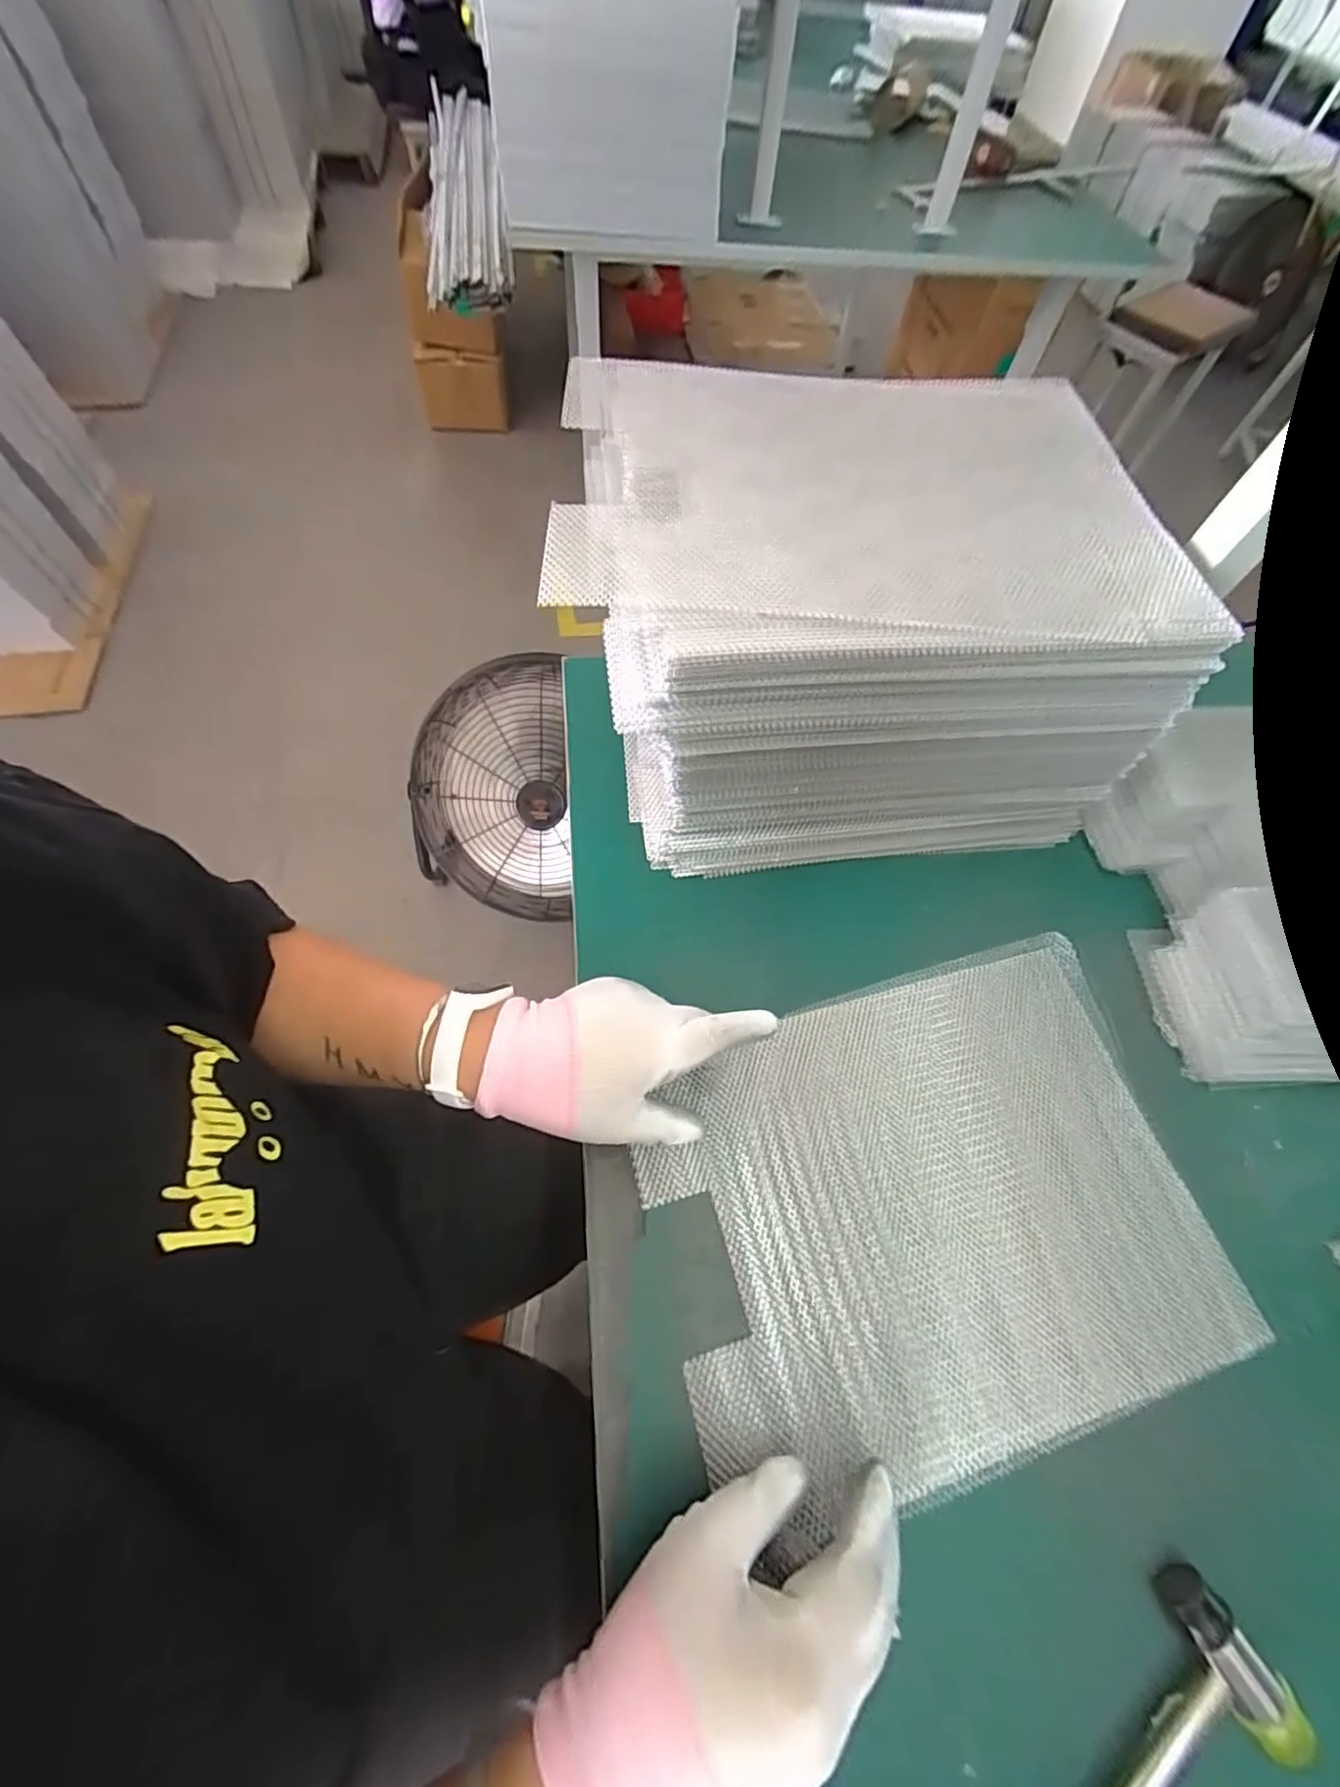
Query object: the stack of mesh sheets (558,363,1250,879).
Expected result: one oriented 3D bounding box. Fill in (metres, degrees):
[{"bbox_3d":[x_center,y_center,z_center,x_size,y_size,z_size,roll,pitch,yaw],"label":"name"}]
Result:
[{"bbox_3d":[0.122,-0.185,0.462,0.378,0.194,0.255,-5,63,-6],"label":"stack of mesh sheets"}]

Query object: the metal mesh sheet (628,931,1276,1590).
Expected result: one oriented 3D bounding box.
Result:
[{"bbox_3d":[0.151,0.177,0.368,0.312,0.040,0.244,-13,64,-10],"label":"metal mesh sheet"}]

